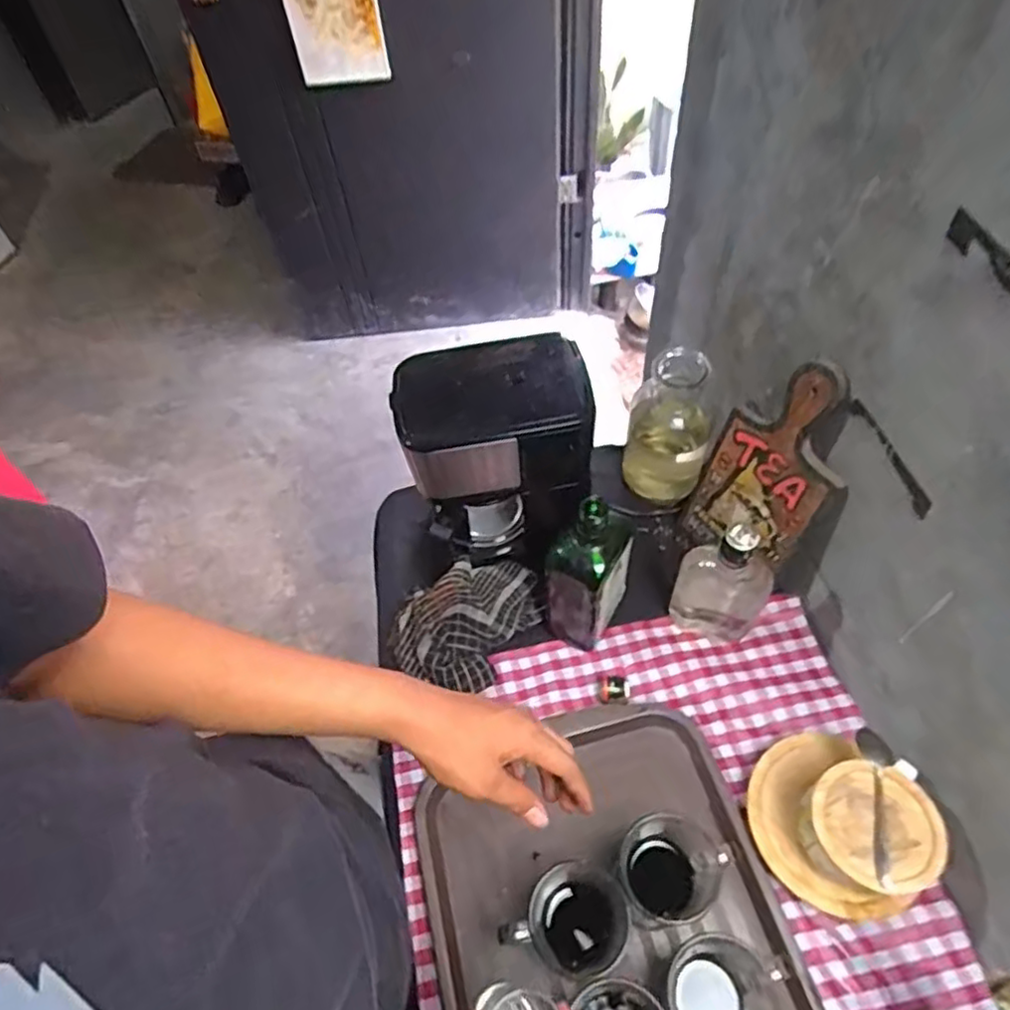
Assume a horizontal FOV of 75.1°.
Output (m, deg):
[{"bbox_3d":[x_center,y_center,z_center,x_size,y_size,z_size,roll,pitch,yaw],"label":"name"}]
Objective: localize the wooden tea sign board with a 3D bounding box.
[{"bbox_3d":[0.284,-0.028,0.710,0.012,0.274,0.137,-18,56,-29],"label":"wooden tea sign board"}]

